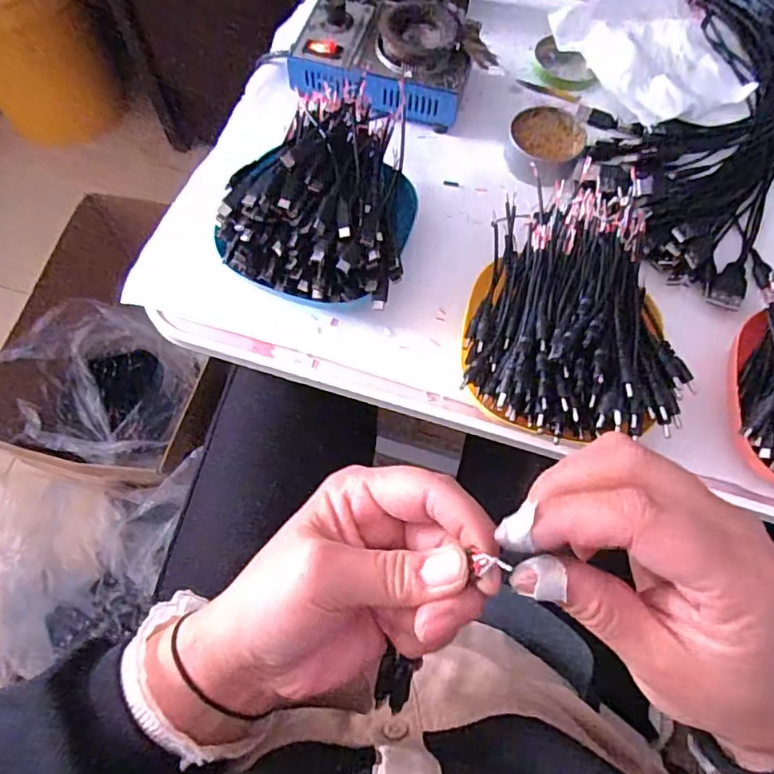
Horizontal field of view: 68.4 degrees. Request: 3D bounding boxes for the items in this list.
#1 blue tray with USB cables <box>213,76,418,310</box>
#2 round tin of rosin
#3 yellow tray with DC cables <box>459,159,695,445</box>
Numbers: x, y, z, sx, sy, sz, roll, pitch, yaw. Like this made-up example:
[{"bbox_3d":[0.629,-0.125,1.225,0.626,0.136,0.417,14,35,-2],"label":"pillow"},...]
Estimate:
[{"bbox_3d":[-0.035,-0.151,0.428,0.121,0.078,0.183,17,69,4],"label":"blue tray with USB cables"},{"bbox_3d":[0.132,-0.202,0.480,0.062,0.026,0.059,1,68,-2],"label":"round tin of rosin"},{"bbox_3d":[0.131,-0.062,0.399,0.145,0.071,0.209,8,68,1],"label":"yellow tray with DC cables"}]

